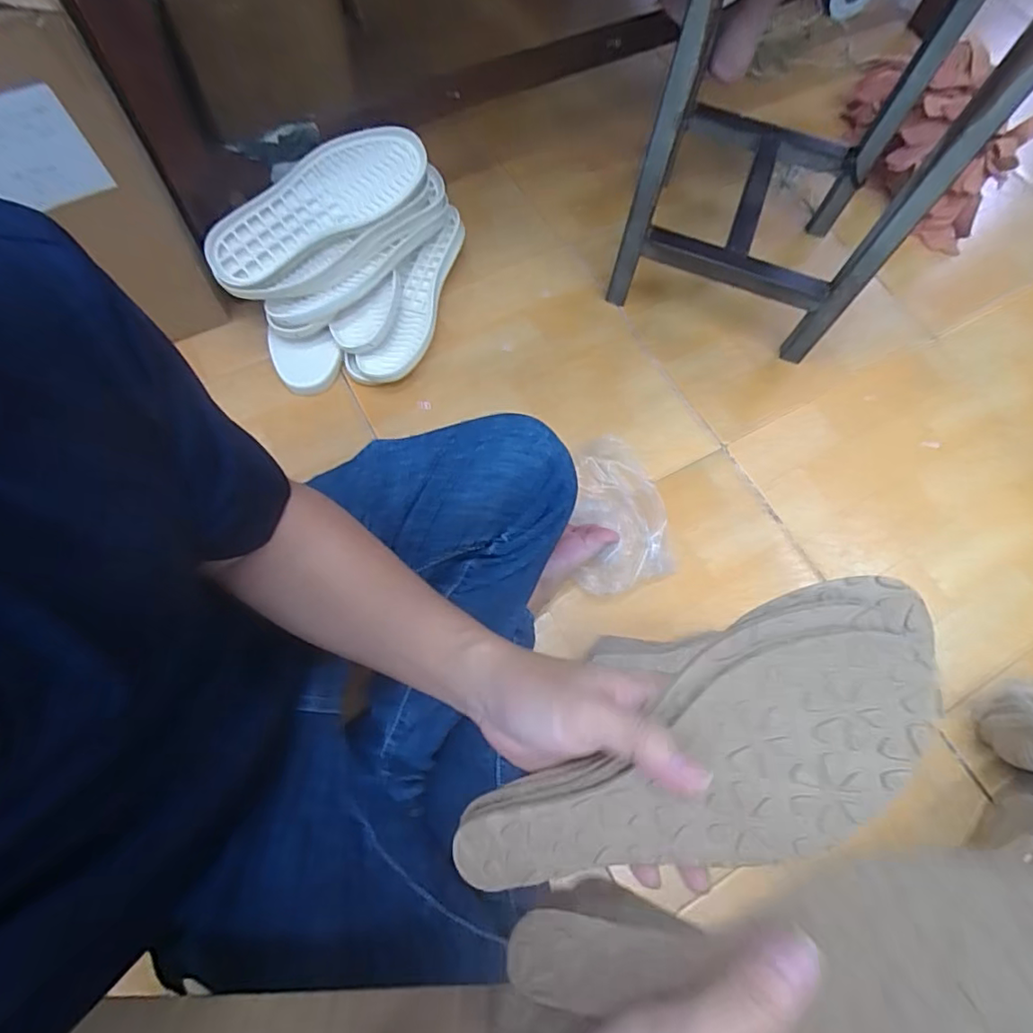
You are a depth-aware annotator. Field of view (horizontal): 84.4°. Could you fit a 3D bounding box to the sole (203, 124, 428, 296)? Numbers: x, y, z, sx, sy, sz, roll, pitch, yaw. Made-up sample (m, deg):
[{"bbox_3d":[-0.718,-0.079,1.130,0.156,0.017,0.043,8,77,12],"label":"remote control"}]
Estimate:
[{"bbox_3d":[-0.244,-0.384,0.700,0.288,0.019,0.095,-34,110,-8],"label":"sole"}]

